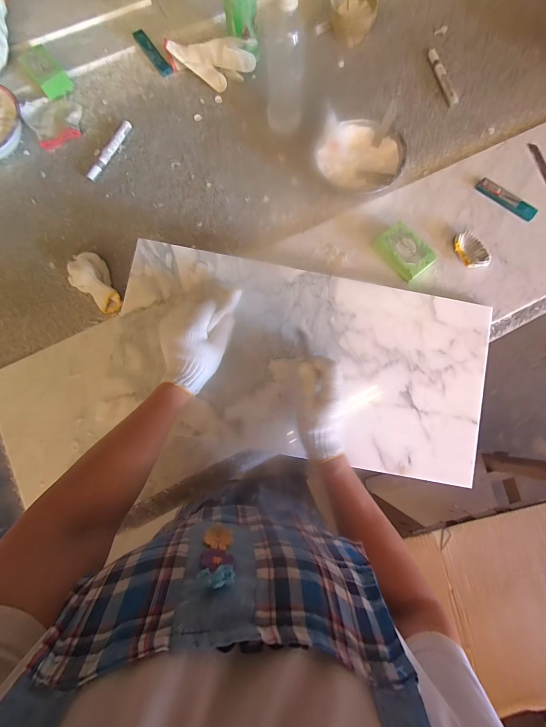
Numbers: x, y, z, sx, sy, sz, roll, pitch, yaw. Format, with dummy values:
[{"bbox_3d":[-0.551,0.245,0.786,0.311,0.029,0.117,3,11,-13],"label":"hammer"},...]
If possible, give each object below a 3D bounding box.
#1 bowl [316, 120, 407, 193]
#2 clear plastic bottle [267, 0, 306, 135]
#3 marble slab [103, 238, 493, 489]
[{"bbox_3d":[0.160,-0.375,0.557,0.145,0.059,0.136,0,80,1],"label":"bowl"},{"bbox_3d":[0.022,-0.502,0.512,0.063,0.206,0.054,1,80,1],"label":"clear plastic bottle"},{"bbox_3d":[0.050,-0.002,0.487,0.589,0.017,0.298,10,86,-1],"label":"marble slab"}]

